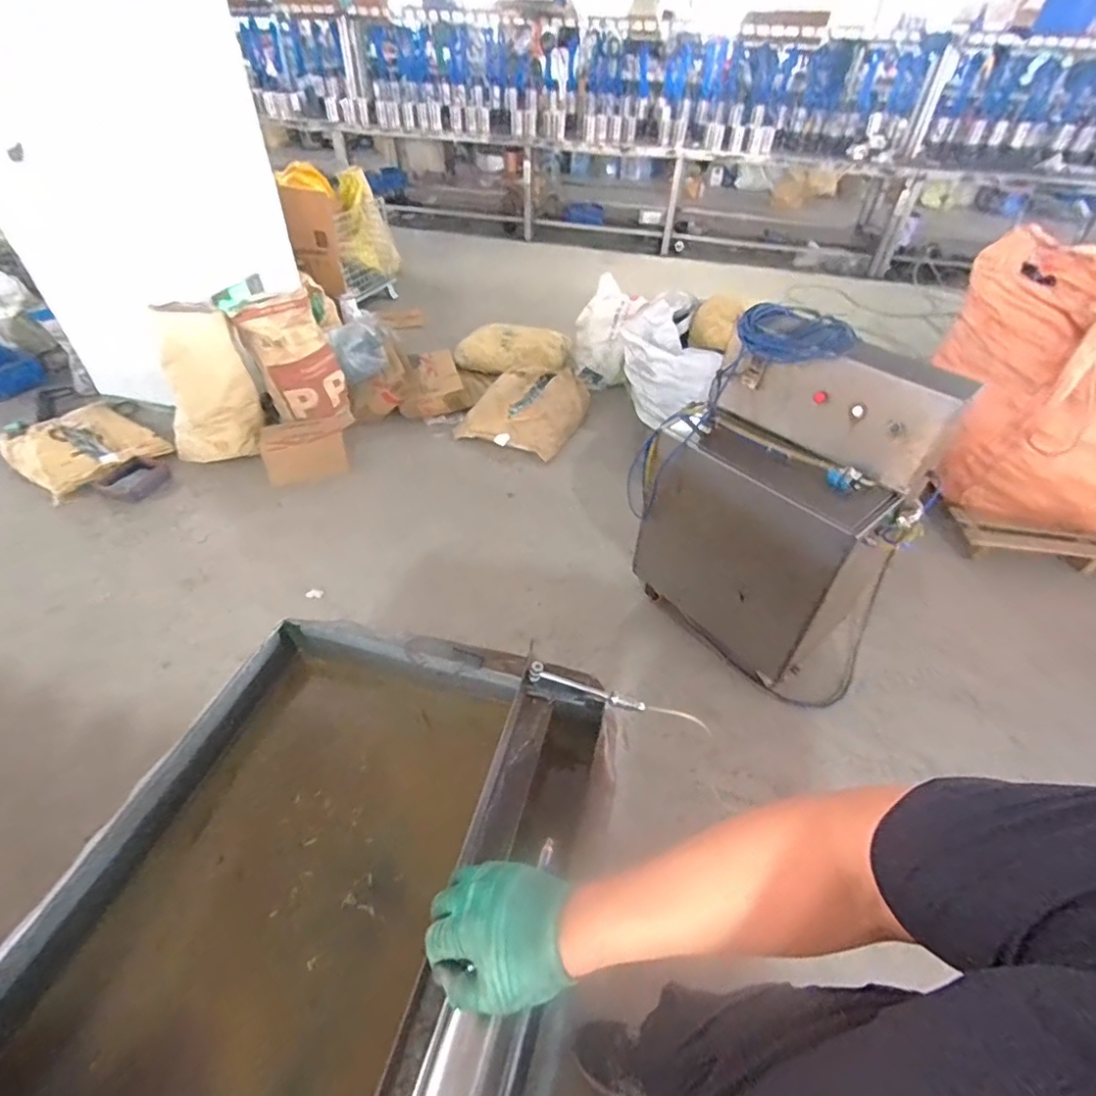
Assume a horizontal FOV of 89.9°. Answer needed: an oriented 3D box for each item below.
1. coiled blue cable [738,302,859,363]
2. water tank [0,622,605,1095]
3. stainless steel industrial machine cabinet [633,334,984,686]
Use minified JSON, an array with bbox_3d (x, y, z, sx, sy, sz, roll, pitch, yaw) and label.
[{"bbox_3d":[0.684,-0.600,1.521,0.296,0.073,0.310,19,46,17],"label":"coiled blue cable"},{"bbox_3d":[-0.295,0.476,0.689,0.575,0.224,0.755,11,44,9],"label":"water tank"},{"bbox_3d":[0.697,-0.137,1.681,0.645,0.894,0.468,35,52,29],"label":"stainless steel industrial machine cabinet"}]

